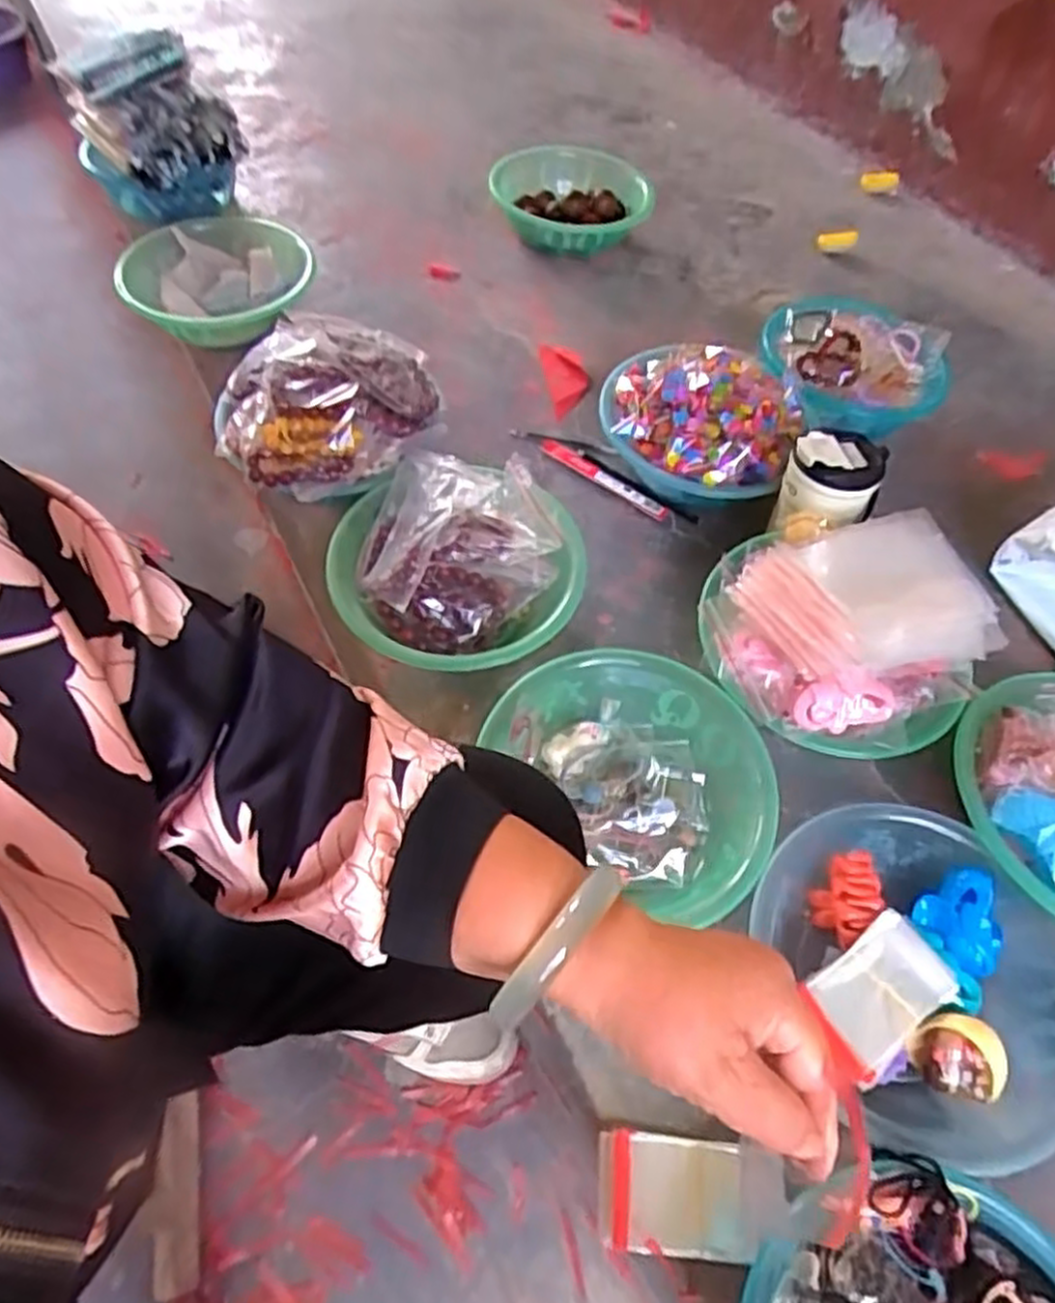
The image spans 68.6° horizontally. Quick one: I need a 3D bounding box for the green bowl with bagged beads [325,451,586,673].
[{"bbox_3d":[-0.067,-0.077,0.743,0.229,0.098,0.223,2,56,-3],"label":"green bowl with bagged beads"}]

